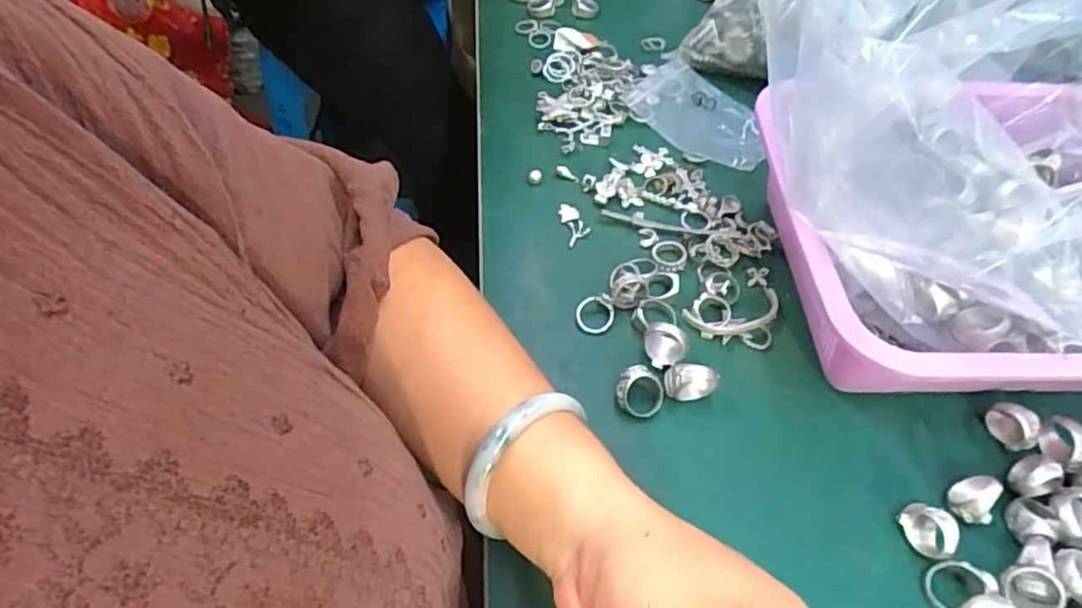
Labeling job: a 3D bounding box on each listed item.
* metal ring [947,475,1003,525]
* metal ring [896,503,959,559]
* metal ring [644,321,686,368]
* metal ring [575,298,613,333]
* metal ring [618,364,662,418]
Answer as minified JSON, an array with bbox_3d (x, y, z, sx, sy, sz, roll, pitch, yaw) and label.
[{"bbox_3d":[0.224,0.101,0.326,0.021,0.022,0.022,1,55,-1],"label":"metal ring"},{"bbox_3d":[0.194,0.114,0.318,0.016,0.023,0.027,-16,57,-12],"label":"metal ring"},{"bbox_3d":[0.072,0.024,0.366,0.024,0.025,0.015,12,56,7],"label":"metal ring"},{"bbox_3d":[0.033,0.007,0.390,0.023,0.004,0.023,0,75,-2],"label":"metal ring"},{"bbox_3d":[0.055,0.050,0.355,0.025,0.009,0.030,-33,89,9],"label":"metal ring"}]

